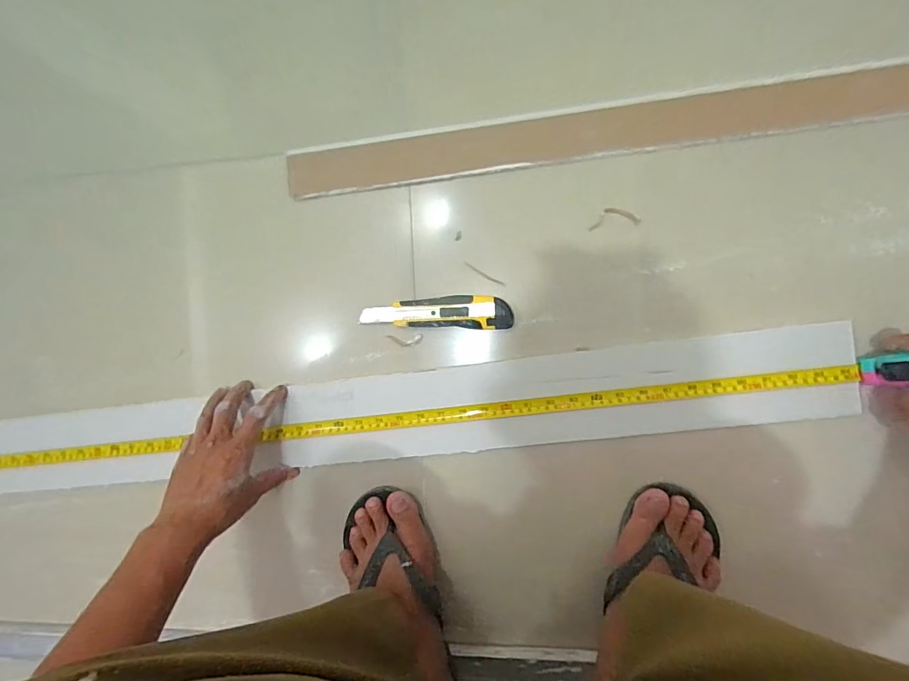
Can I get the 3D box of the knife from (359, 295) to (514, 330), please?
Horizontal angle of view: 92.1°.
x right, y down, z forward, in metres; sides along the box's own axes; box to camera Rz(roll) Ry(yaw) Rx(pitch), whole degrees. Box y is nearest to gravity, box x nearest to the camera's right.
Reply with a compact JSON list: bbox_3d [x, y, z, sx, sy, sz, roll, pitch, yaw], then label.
[{"bbox_3d":[-0.021,-0.034,0.512,0.174,0.012,0.037,2,92,7],"label":"knife"}]

